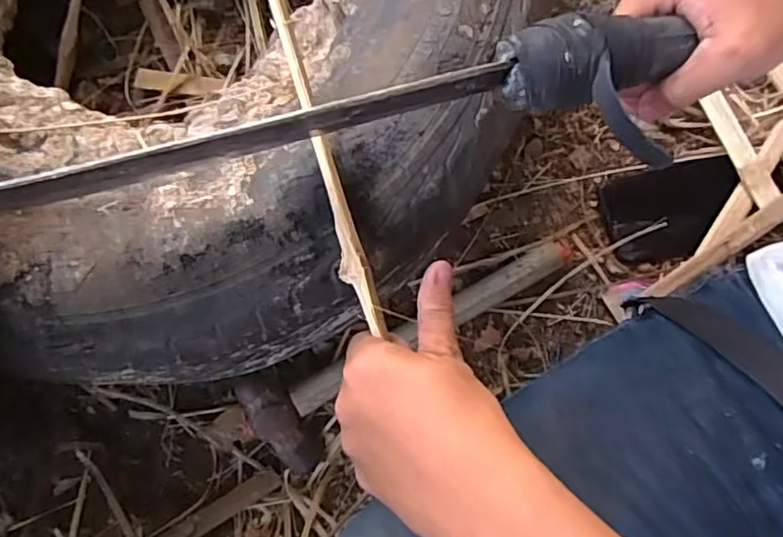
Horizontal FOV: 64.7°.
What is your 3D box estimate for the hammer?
[{"bbox_3d":[0.030,0.069,0.504,0.302,0.041,0.095,-25,78,-4],"label":"hammer"}]

